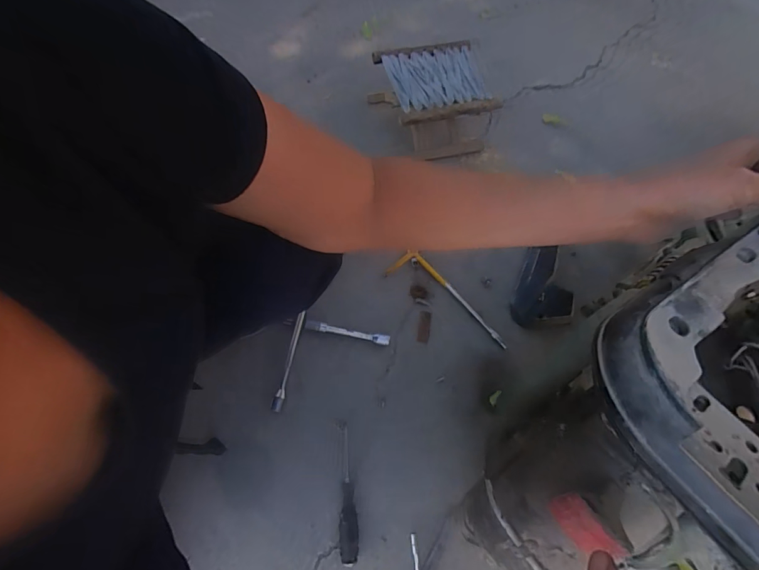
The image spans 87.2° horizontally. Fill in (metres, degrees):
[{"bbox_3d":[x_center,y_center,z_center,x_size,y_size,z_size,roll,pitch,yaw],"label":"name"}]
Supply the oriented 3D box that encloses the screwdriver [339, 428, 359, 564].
[{"bbox_3d":[-0.051,0.345,0.666,0.030,0.030,0.208,2,69,-10],"label":"screwdriver"}]

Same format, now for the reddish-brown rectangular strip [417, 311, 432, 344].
[{"bbox_3d":[0.092,0.086,0.815,0.024,0.004,0.066,11,67,-7],"label":"reddish-brown rectangular strip"}]

